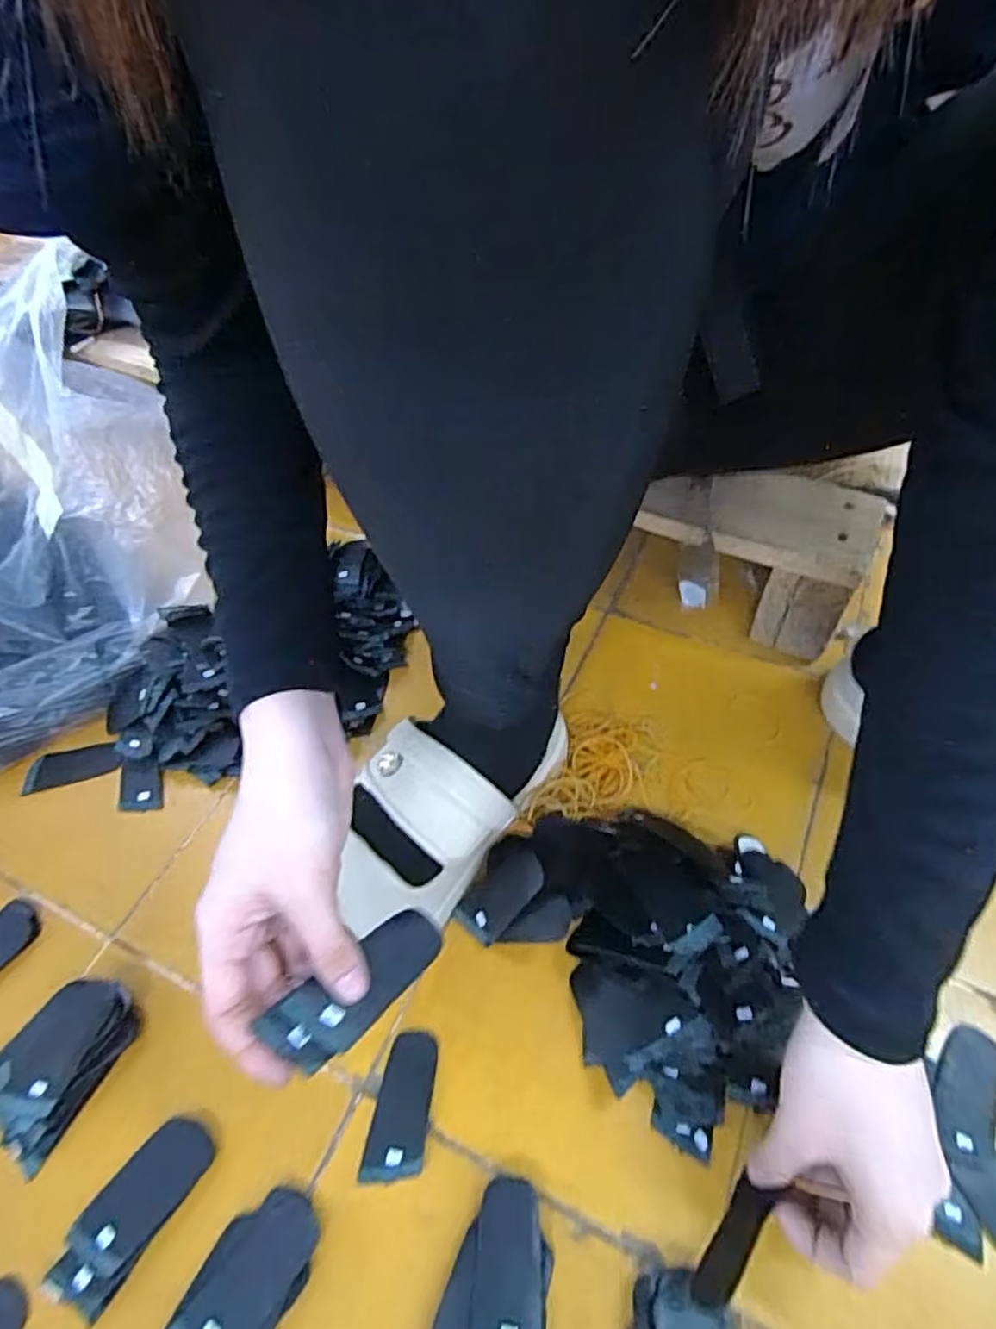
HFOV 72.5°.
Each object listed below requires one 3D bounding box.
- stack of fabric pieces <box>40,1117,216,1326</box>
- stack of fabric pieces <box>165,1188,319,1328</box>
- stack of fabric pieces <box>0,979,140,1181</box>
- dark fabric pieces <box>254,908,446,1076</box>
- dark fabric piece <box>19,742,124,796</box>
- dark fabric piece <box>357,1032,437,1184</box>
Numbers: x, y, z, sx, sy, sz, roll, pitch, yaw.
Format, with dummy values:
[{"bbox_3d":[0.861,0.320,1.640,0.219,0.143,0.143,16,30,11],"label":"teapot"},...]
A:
[{"bbox_3d":[-0.193,0.287,0.358,0.039,0.008,0.086,26,59,23],"label":"stack of fabric pieces"},{"bbox_3d":[-0.128,0.312,0.336,0.049,0.011,0.085,22,57,20],"label":"stack of fabric pieces"},{"bbox_3d":[-0.262,0.234,0.403,0.059,0.022,0.090,23,57,21],"label":"stack of fabric pieces"},{"bbox_3d":[-0.062,0.145,0.310,0.078,0.010,0.032,-33,56,-30],"label":"dark fabric pieces"},{"bbox_3d":[-0.337,0.080,0.540,0.074,0.006,0.031,-16,53,-8],"label":"dark fabric piece"},{"bbox_3d":[-0.055,0.251,0.388,0.033,0.004,0.072,3,53,7],"label":"dark fabric piece"}]

